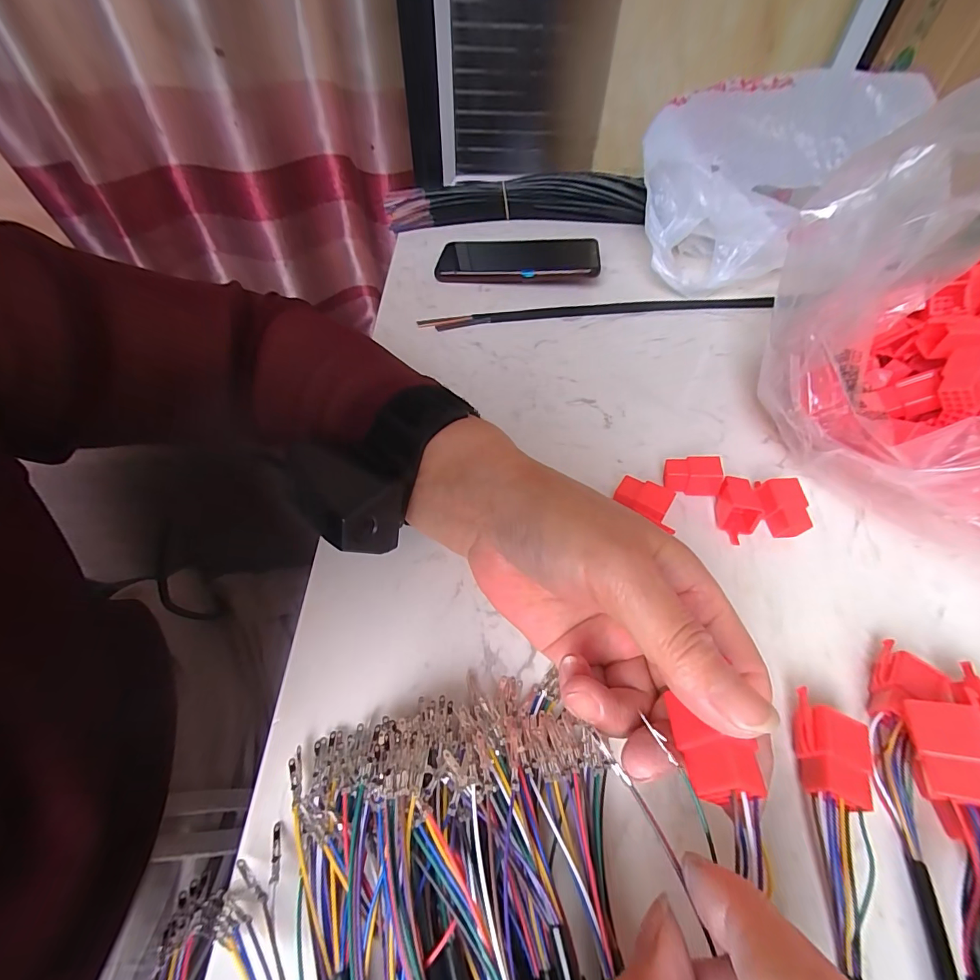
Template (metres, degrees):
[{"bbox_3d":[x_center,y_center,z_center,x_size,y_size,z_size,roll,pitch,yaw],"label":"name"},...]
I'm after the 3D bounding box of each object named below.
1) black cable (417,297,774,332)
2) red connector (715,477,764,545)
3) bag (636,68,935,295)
[{"bbox_3d":[0.104,-0.163,0.385,0.328,0.006,0.018,-7,52,-6],"label":"black cable"},{"bbox_3d":[0.141,0.010,0.240,0.018,0.020,0.035,16,53,12],"label":"red connector"},{"bbox_3d":[0.254,-0.307,0.423,0.259,0.137,0.154,-28,57,-21],"label":"bag"}]

